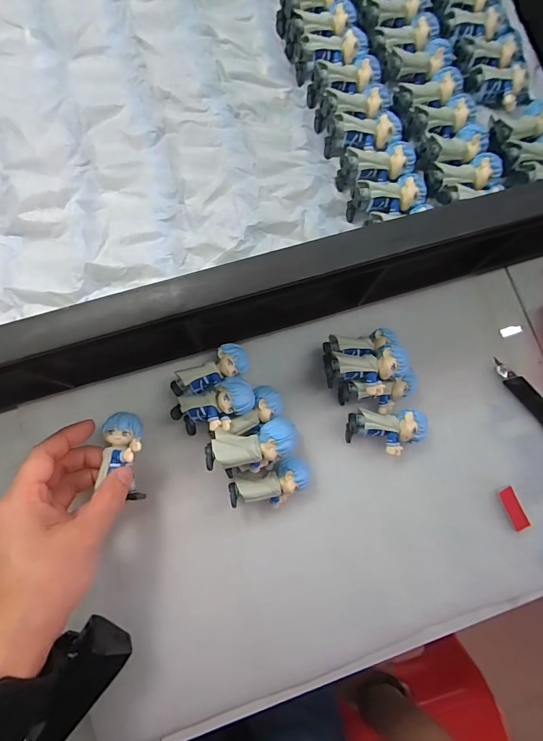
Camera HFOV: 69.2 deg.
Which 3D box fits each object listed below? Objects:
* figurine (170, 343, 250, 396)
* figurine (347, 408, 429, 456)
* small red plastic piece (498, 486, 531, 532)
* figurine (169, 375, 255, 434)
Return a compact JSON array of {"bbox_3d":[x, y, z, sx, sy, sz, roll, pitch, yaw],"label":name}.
[{"bbox_3d":[-0.048,0.002,0.312,0.062,0.020,0.026,-29,84,-6],"label":"figurine"},{"bbox_3d":[0.090,0.049,0.316,0.059,0.031,0.034,1,82,-3],"label":"figurine"},{"bbox_3d":[0.197,0.112,0.319,0.014,0.006,0.035,-20,83,-6],"label":"small red plastic piece"},{"bbox_3d":[-0.043,0.029,0.296,0.062,0.022,0.032,-21,83,18],"label":"figurine"}]

